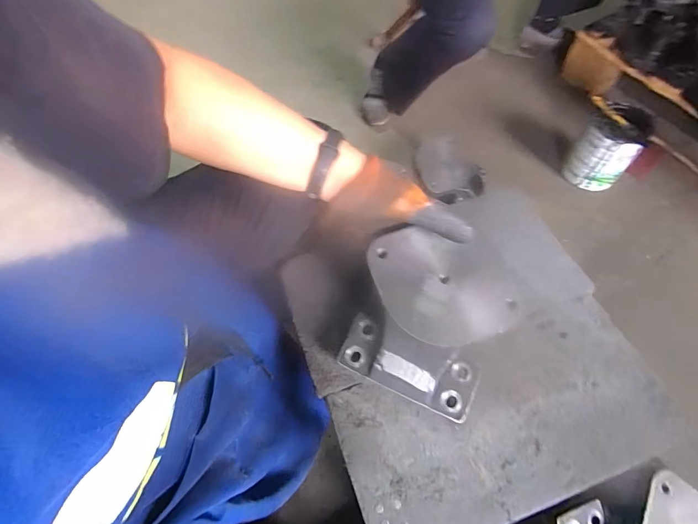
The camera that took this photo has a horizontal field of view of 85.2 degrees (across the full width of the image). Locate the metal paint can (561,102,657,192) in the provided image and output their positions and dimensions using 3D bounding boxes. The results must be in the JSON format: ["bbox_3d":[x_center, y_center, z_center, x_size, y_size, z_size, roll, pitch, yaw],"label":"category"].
[{"bbox_3d":[0.593,-0.266,0.874,0.119,0.158,0.118,-1,63,2],"label":"metal paint can"}]

